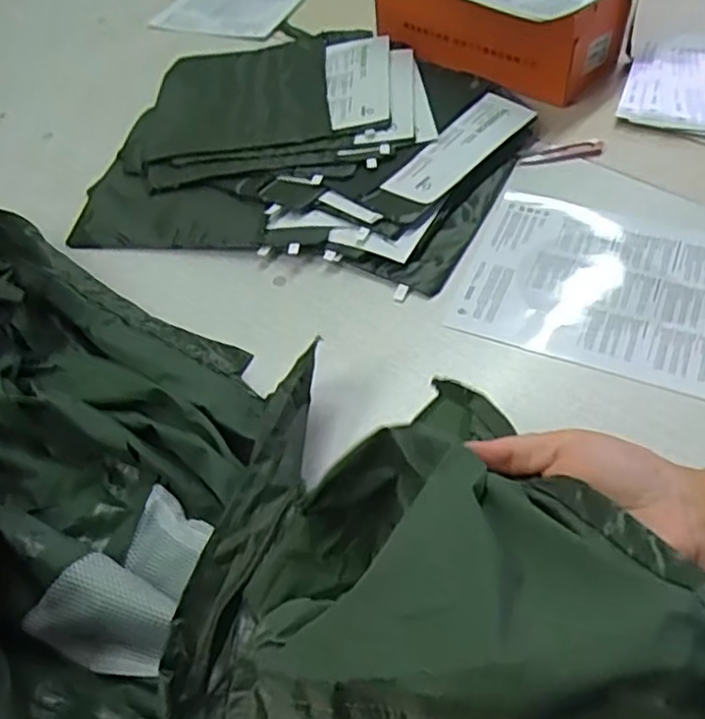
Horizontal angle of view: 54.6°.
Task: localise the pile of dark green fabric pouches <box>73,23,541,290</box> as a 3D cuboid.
[{"bbox_3d":[-0.045,-0.271,0.813,0.473,0.041,0.429,9,53,12],"label":"pile of dark green fabric pouches"}]

